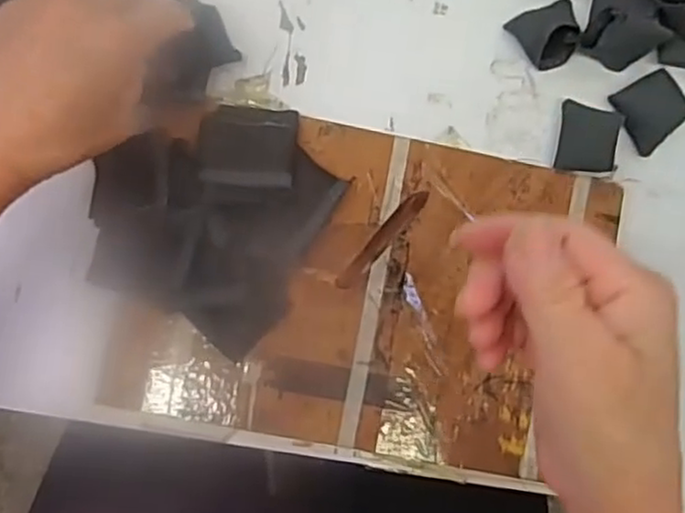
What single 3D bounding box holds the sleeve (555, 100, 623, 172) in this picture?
[{"bbox_3d":[0.146,-0.069,0.413,0.034,0.015,0.041,11,85,5],"label":"sleeve"}]

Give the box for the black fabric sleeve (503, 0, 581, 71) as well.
[{"bbox_3d":[0.125,-0.133,0.410,0.040,0.023,0.036,-27,88,-7],"label":"black fabric sleeve"}]

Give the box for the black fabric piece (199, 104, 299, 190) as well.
[{"bbox_3d":[-0.051,-0.061,0.381,0.051,0.004,0.047,5,76,-7],"label":"black fabric piece"}]

